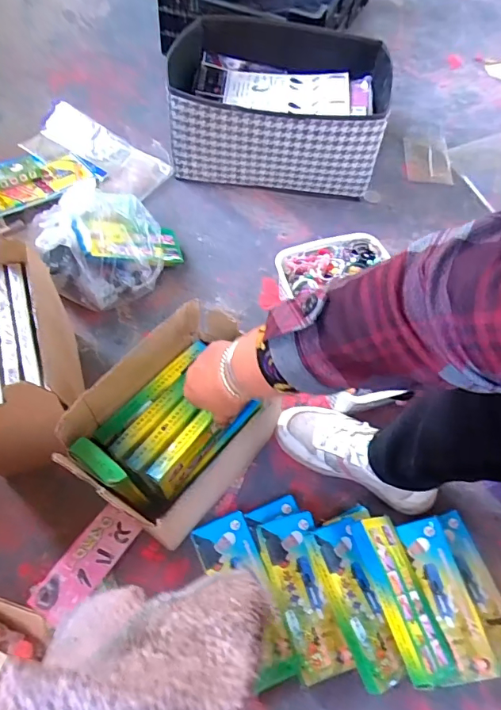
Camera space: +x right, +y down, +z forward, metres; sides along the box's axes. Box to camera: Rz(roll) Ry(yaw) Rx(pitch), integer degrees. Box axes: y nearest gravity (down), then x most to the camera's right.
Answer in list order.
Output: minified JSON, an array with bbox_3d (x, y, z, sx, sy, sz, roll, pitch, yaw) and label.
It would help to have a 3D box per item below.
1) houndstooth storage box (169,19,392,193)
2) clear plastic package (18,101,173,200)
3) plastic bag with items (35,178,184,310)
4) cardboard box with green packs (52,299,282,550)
[{"bbox_3d":[0.059,-0.538,1.007,0.449,0.186,0.373,6,60,-1],"label":"houndstooth storage box"},{"bbox_3d":[-0.345,-0.439,1.024,0.337,0.026,0.141,33,68,11],"label":"clear plastic package"},{"bbox_3d":[-0.229,-0.182,0.801,0.219,0.150,0.140,-13,61,-11],"label":"plastic bag with items"},{"bbox_3d":[-0.086,0.099,0.601,0.154,0.215,0.239,35,63,15],"label":"cardboard box with green packs"}]

